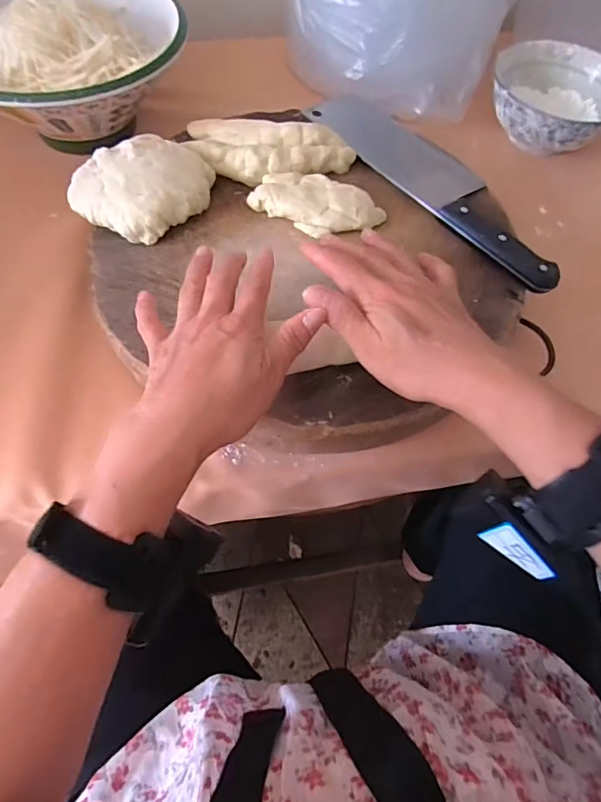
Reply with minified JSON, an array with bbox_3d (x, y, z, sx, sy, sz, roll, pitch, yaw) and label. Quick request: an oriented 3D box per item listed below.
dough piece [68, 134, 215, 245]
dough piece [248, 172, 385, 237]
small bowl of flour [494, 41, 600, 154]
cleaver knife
[{"bbox_3d":[-0.130,-0.181,0.399,0.089,0.029,0.100,28,64,12],"label":"dough piece"},{"bbox_3d":[0.014,-0.169,0.411,0.109,0.018,0.048,21,63,8],"label":"dough piece"},{"bbox_3d":[0.277,-0.321,0.527,0.140,0.065,0.143,1,62,-2],"label":"small bowl of flour"},{"bbox_3d":[0.126,-0.204,0.436,0.082,0.015,0.280,-37,70,-20],"label":"cleaver knife"}]

